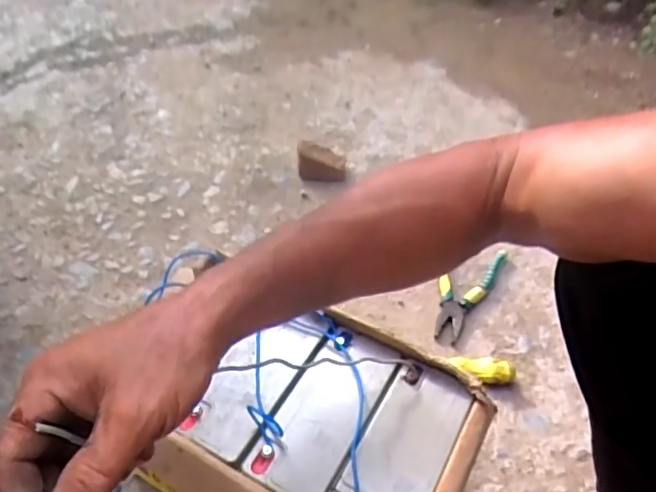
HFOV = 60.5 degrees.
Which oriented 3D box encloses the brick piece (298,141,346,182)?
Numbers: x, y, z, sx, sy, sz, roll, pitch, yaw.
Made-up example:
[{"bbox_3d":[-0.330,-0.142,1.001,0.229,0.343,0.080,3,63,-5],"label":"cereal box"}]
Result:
[{"bbox_3d":[-0.011,-0.152,1.015,0.086,0.057,0.052,0,47,-2],"label":"brick piece"}]

